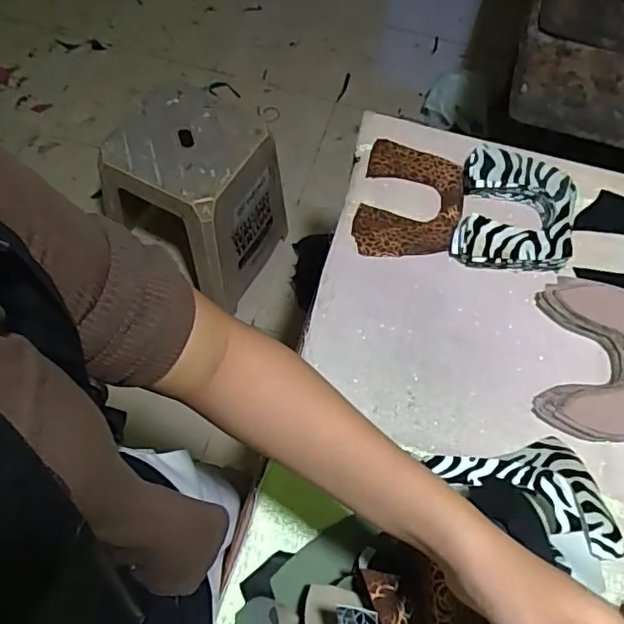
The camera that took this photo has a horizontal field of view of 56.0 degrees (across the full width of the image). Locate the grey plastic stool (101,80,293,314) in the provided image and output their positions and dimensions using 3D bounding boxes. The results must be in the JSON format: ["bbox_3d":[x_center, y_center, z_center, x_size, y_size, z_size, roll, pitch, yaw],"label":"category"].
[{"bbox_3d":[-0.245,-0.269,1.363,0.296,0.381,0.286,30,66,11],"label":"grey plastic stool"}]

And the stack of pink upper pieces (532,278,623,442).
[{"bbox_3d":[0.333,0.055,0.629,0.172,0.033,0.172,11,62,4],"label":"stack of pink upper pieces"}]

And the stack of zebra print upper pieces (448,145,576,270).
[{"bbox_3d":[0.247,-0.120,0.713,0.134,0.046,0.160,14,62,5],"label":"stack of zebra print upper pieces"}]

